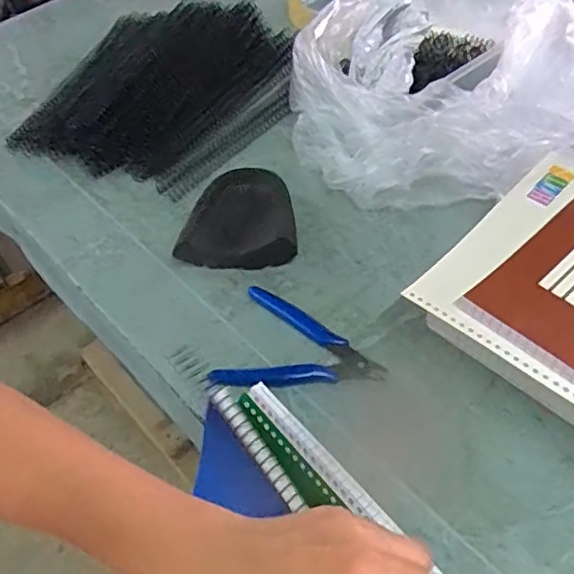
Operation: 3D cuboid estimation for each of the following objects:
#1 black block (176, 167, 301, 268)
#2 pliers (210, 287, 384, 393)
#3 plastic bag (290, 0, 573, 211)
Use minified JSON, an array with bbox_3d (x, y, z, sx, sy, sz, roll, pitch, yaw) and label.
[{"bbox_3d":[-0.040,-0.064,0.532,0.096,0.030,0.103,0,50,5],"label":"black block"},{"bbox_3d":[0.012,0.049,0.444,0.116,0.010,0.086,15,53,16],"label":"pliers"},{"bbox_3d":[0.136,-0.222,0.593,0.262,0.108,0.331,-3,50,2],"label":"plastic bag"}]

